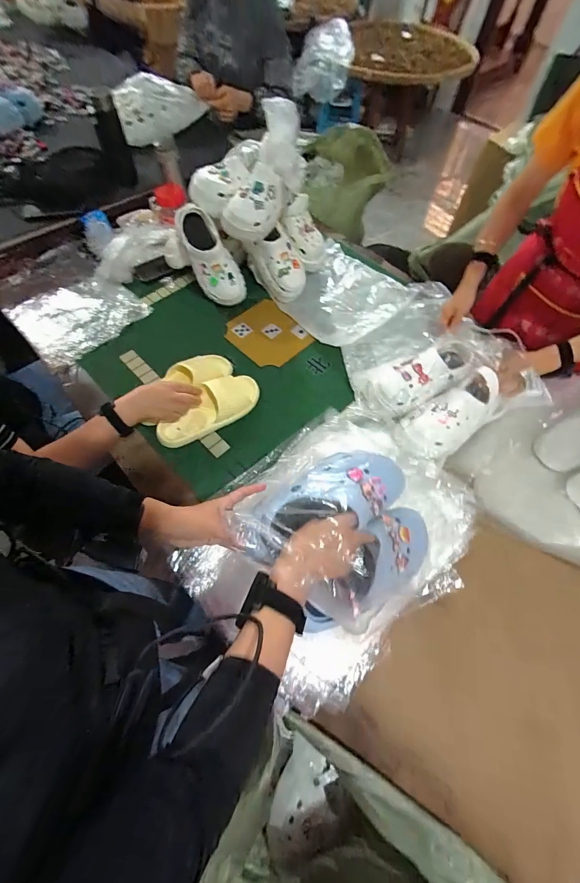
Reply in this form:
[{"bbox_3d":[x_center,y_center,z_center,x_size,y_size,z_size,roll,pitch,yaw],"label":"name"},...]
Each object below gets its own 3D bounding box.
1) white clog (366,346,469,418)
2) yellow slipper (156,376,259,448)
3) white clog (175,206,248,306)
[{"bbox_3d":[0.294,-0.149,0.770,0.230,0.094,0.111,-24,66,-14],"label":"white clog"},{"bbox_3d":[-0.179,-0.072,0.783,0.255,0.049,0.098,-38,70,-19],"label":"yellow slipper"},{"bbox_3d":[-0.198,-0.475,0.882,0.109,0.093,0.251,-41,115,-20],"label":"white clog"}]

